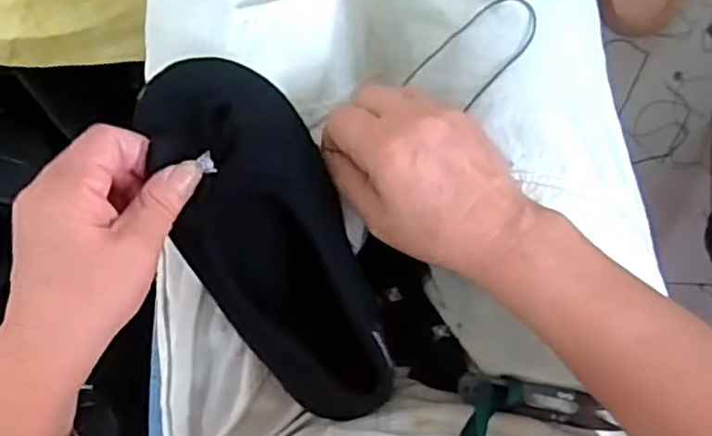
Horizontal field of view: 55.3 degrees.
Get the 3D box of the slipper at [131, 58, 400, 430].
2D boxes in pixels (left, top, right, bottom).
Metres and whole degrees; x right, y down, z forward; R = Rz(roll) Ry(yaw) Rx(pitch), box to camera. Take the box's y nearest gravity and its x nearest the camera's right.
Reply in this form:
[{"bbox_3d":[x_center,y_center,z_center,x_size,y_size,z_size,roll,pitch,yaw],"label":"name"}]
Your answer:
[{"bbox_3d":[-0.050,0.017,0.387,0.085,0.049,0.221,-25,94,8],"label":"slipper"}]

